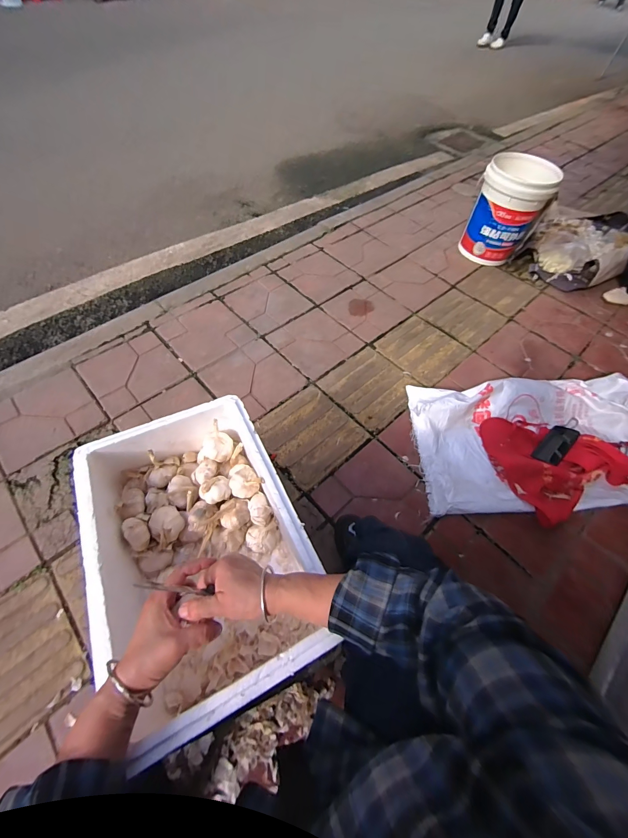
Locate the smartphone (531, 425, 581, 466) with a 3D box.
[{"bbox_3d":[0.774,0.082,1.019,0.169,0.015,0.083,-47,37,-16],"label":"smartphone"}]

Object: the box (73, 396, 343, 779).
[{"bbox_3d":[-0.186,0.192,0.527,0.293,0.155,0.449,-22,65,-17],"label":"box"}]

